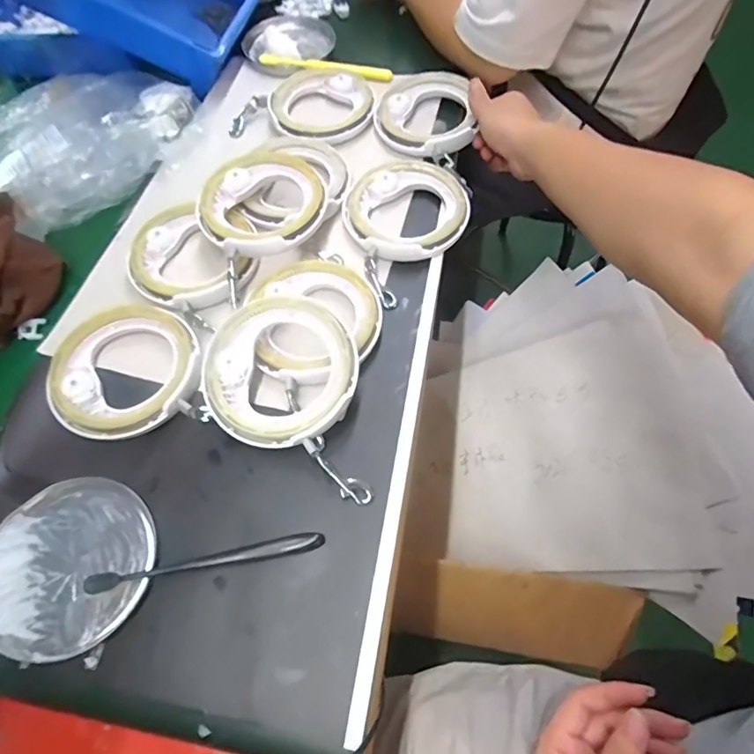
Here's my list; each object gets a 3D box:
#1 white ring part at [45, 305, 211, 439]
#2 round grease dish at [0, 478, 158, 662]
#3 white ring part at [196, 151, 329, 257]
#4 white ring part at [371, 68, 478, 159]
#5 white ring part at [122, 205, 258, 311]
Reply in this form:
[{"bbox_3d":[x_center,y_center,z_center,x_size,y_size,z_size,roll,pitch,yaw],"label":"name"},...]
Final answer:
[{"bbox_3d":[-0.229,-0.005,0.452,0.131,0.023,0.125,-2,62,3],"label":"white ring part"},{"bbox_3d":[-0.240,0.145,0.387,0.120,0.012,0.126,-2,62,3],"label":"round grease dish"},{"bbox_3d":[-0.118,-0.179,0.514,0.126,0.020,0.121,0,67,1],"label":"white ring part"},{"bbox_3d":[0.061,-0.320,0.602,0.125,0.029,0.126,-2,62,3],"label":"white ring part"},{"bbox_3d":[-0.188,-0.129,0.514,0.130,0.021,0.127,-2,62,3],"label":"white ring part"}]

